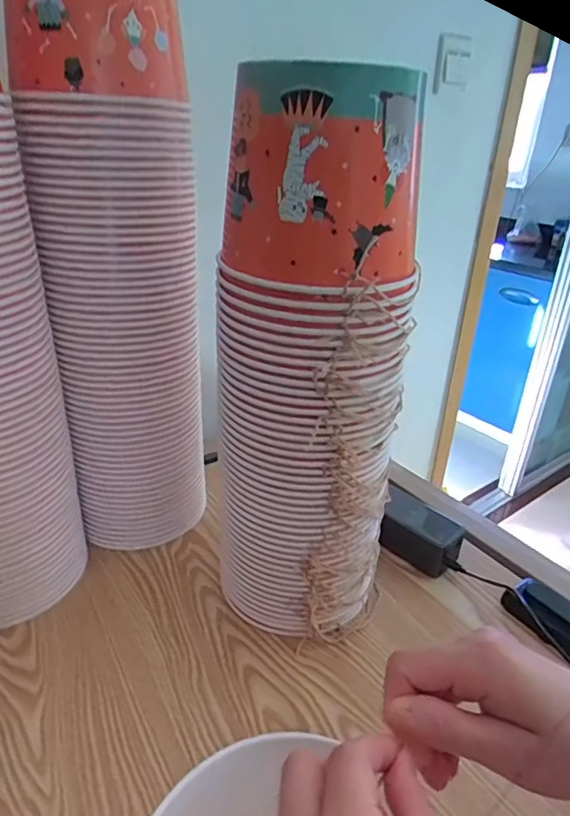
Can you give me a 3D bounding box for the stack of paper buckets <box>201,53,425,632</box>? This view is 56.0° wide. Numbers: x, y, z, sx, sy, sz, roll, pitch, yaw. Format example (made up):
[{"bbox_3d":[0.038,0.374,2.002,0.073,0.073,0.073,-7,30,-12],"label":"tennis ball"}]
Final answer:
[{"bbox_3d":[0.018,-0.013,0.471,0.159,0.478,0.131,1,27,-5],"label":"stack of paper buckets"}]

